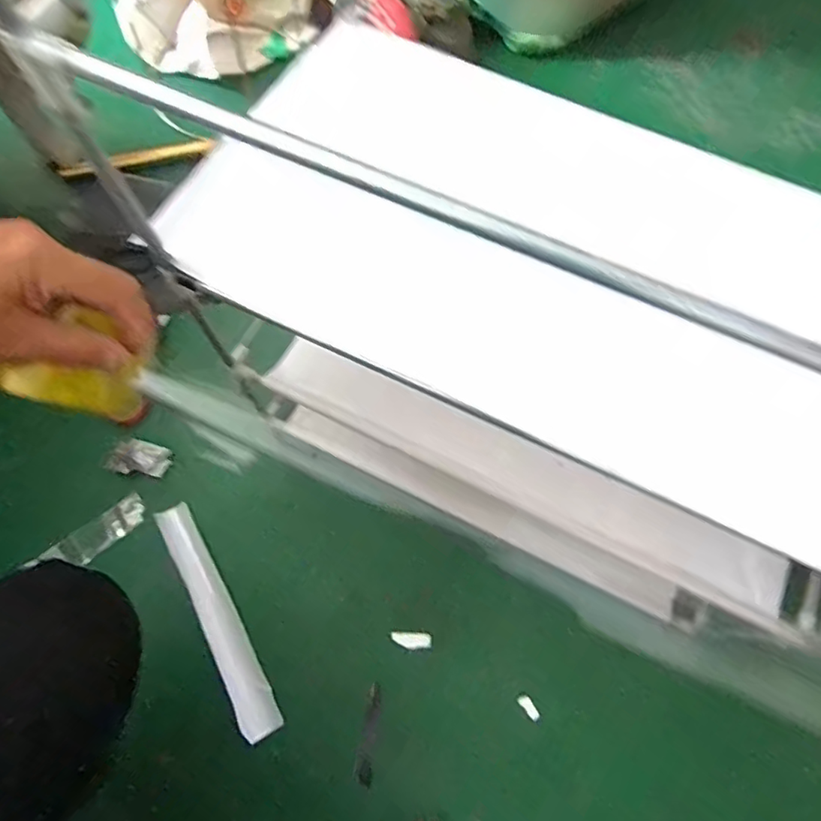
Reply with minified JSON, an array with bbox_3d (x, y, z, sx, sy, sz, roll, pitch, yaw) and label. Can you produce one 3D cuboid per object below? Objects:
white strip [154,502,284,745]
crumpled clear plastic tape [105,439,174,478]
[{"bbox_3d":[-0.225,0.240,0.658,0.040,0.021,0.280,-27,74,-11],"label":"white strip"},{"bbox_3d":[-0.350,0.062,0.721,0.081,0.017,0.042,12,71,2],"label":"crumpled clear plastic tape"}]

